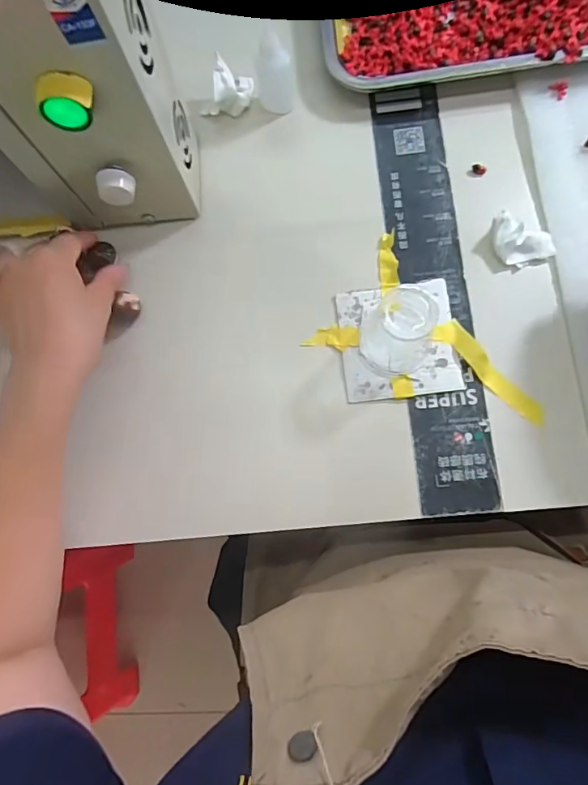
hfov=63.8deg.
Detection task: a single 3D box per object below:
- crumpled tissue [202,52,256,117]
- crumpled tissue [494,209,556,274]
[{"bbox_3d":[-0.059,-0.268,0.416,0.039,0.029,0.045,10,81,6],"label":"crumpled tissue"},{"bbox_3d":[0.180,-0.118,0.375,0.052,0.015,0.036,30,84,9],"label":"crumpled tissue"}]

